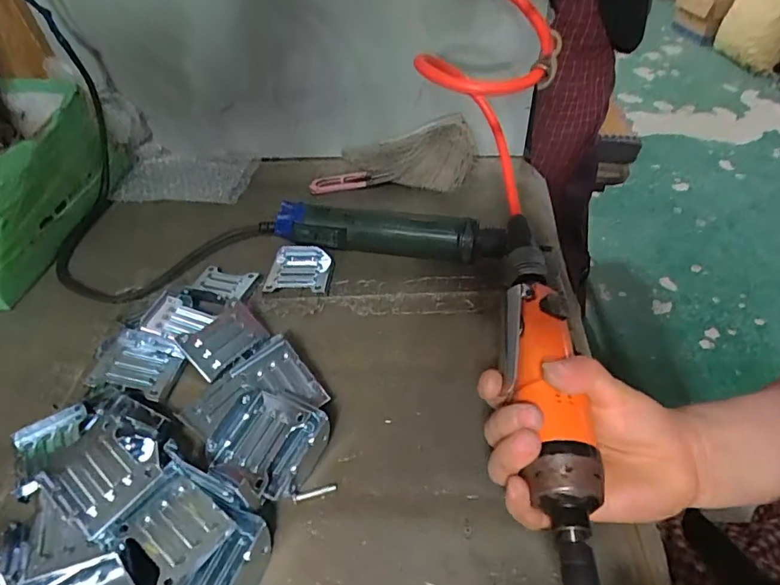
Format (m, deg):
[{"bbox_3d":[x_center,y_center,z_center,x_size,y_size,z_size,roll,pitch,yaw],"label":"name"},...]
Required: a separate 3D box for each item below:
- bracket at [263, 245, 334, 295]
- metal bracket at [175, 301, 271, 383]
[{"bbox_3d":[-0.085,-0.021,0.440,0.058,0.015,0.055,1,45,7],"label":"bracket"},{"bbox_3d":[-0.131,0.036,0.371,0.043,0.006,0.058,45,62,8],"label":"metal bracket"}]

